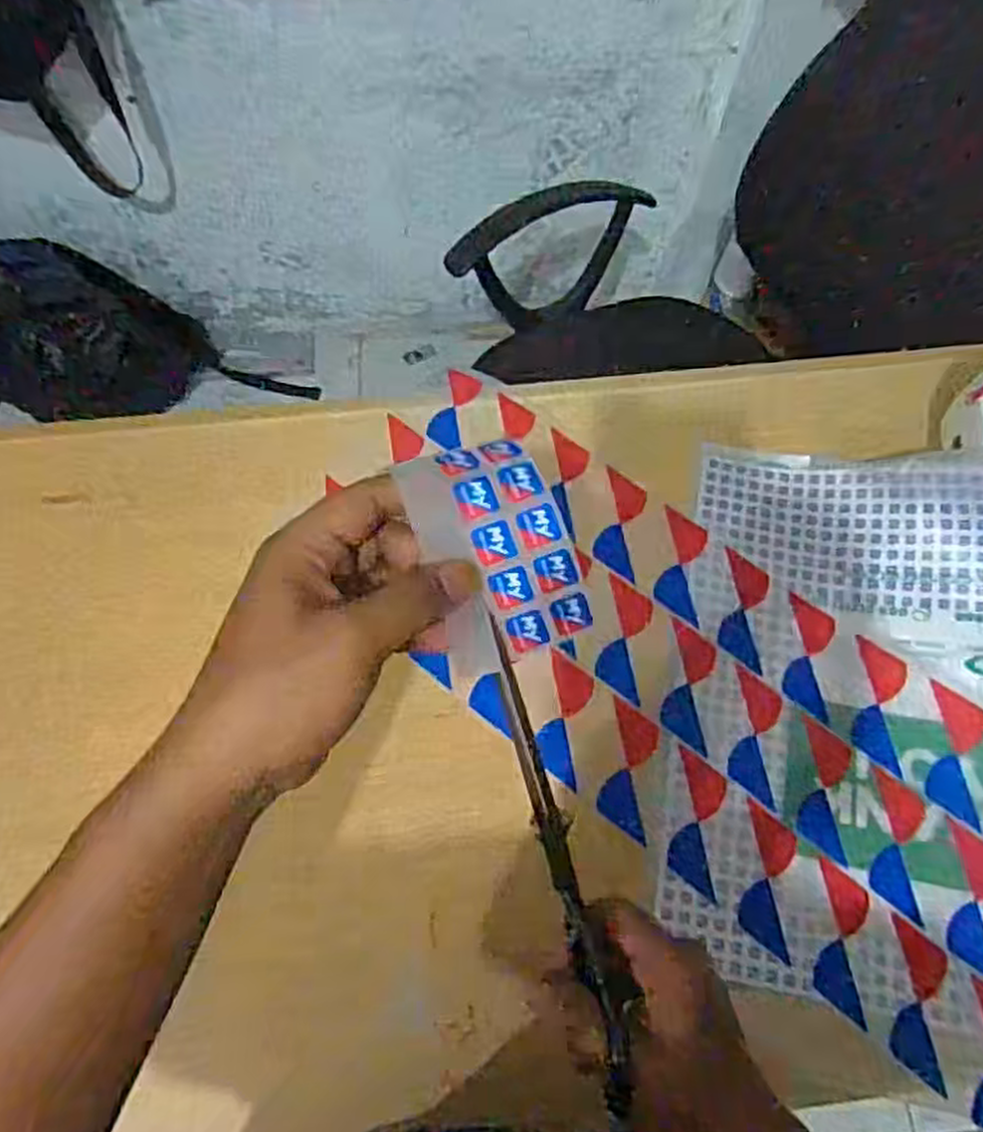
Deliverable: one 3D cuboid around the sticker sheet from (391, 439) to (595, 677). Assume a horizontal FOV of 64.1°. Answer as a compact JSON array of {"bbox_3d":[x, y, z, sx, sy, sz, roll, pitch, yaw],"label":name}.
[{"bbox_3d":[0.003,-0.005,0.322,0.059,0.015,0.089,-16,99,-4],"label":"sticker sheet"}]

